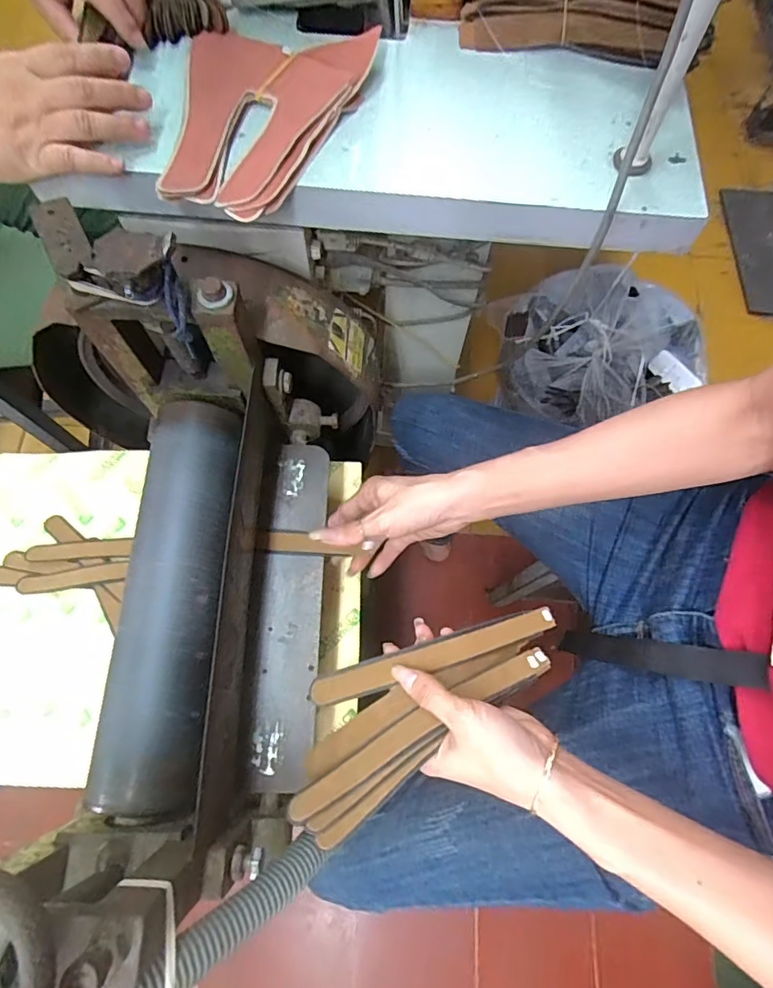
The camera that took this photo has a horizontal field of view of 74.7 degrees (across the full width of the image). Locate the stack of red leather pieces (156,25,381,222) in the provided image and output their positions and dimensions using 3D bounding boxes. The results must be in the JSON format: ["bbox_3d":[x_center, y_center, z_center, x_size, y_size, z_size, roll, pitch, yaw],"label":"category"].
[{"bbox_3d":[-0.091,-0.298,0.399,0.145,0.025,0.190,5,71,-1],"label":"stack of red leather pieces"}]

